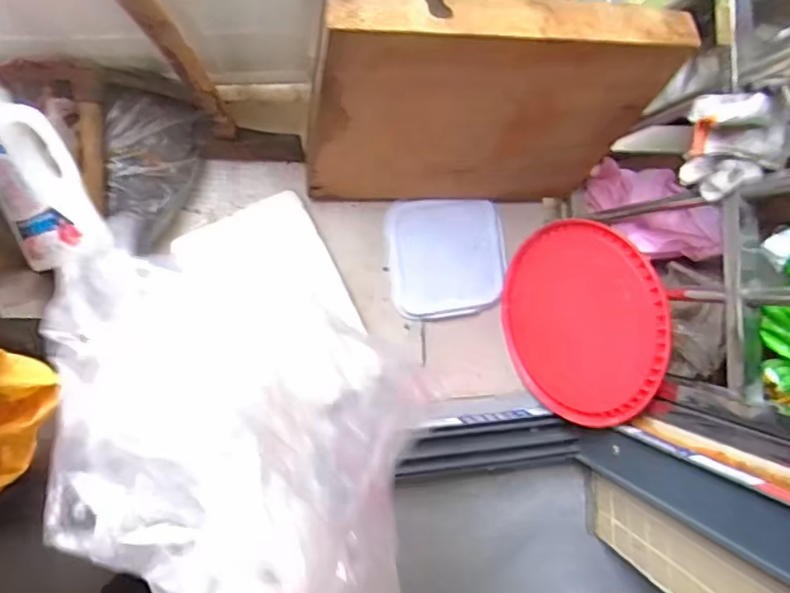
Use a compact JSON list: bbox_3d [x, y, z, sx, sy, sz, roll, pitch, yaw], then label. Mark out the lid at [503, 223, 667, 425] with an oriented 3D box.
[{"bbox_3d":[0.272,0.039,0.893,0.017,0.282,0.294,-12,82,-34],"label":"lid"}]

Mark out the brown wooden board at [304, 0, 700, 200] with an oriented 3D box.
[{"bbox_3d":[0.109,-0.243,0.824,0.440,0.369,0.067,-2,69,-8],"label":"brown wooden board"}]

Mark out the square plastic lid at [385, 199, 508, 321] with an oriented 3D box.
[{"bbox_3d":[0.086,-0.062,0.996,0.187,0.007,0.191,-5,98,-1],"label":"square plastic lid"}]

